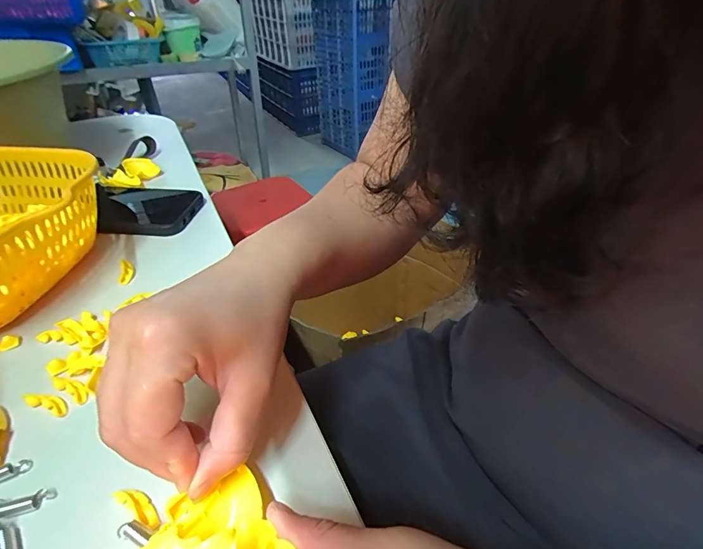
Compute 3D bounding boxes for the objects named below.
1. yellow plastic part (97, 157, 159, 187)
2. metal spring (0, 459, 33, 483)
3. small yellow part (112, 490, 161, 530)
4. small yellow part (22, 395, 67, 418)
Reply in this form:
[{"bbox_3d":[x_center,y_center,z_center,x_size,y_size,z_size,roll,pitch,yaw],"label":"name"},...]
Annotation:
[{"bbox_3d":[-0.274,-0.125,0.504,0.044,0.017,0.068,4,38,7],"label":"yellow plastic part"},{"bbox_3d":[-0.185,0.106,0.216,0.024,0.007,0.008,-13,37,-36],"label":"metal spring"},{"bbox_3d":[-0.105,0.115,0.202,0.028,0.006,0.009,20,43,25],"label":"small yellow part"},{"bbox_3d":[-0.190,0.079,0.253,0.032,0.006,0.009,10,39,15],"label":"small yellow part"}]

